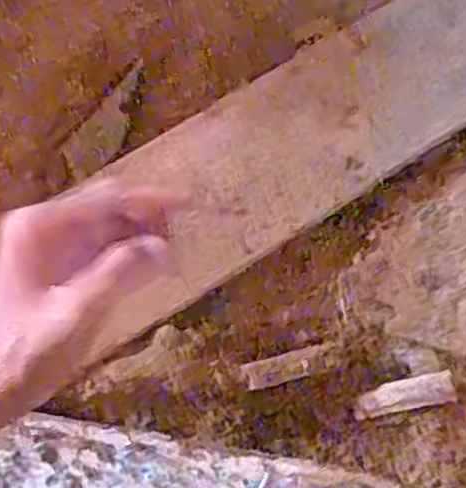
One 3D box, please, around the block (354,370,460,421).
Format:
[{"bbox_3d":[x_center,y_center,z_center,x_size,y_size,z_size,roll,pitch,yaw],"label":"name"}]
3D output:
[{"bbox_3d":[0.121,0.108,0.544,0.070,0.008,0.022,-19,74,15],"label":"block"}]

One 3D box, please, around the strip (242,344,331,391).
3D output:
[{"bbox_3d":[0.038,0.085,0.534,0.063,0.004,0.019,-16,75,-7],"label":"strip"}]

